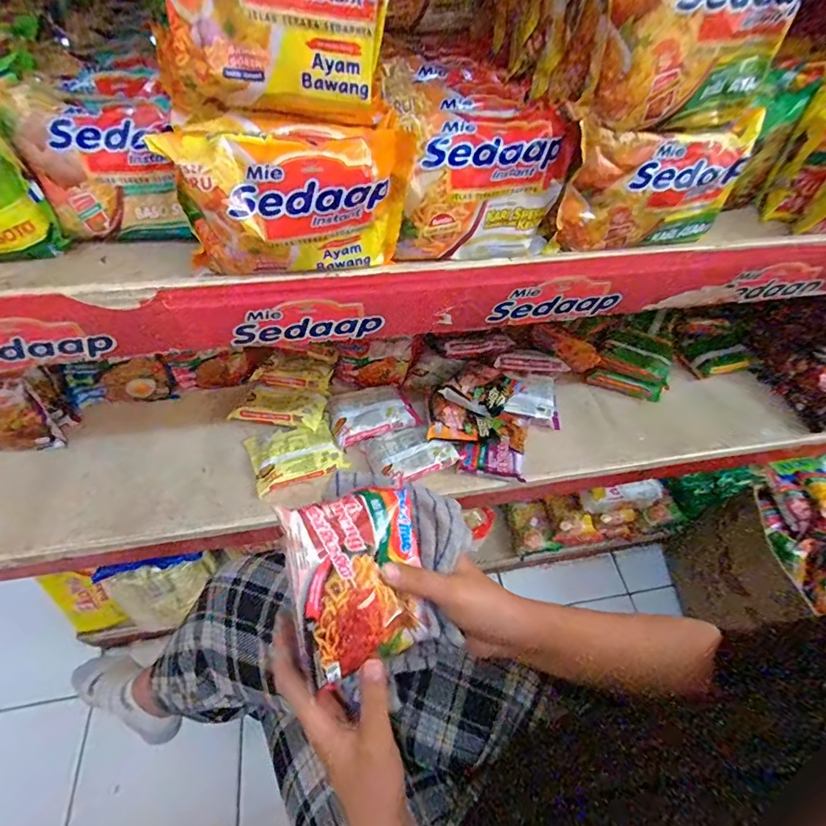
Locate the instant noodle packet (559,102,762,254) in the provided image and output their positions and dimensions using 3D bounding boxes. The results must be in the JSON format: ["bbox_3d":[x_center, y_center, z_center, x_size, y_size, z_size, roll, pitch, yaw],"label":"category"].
[{"bbox_3d":[0.184,-0.173,0.344,0.132,0.085,0.036,-17,56,-15],"label":"instant noodle packet"}]

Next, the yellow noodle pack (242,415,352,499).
[{"bbox_3d":[-0.184,0.059,0.695,0.134,0.028,0.107,-19,57,-16],"label":"yellow noodle pack"}]

